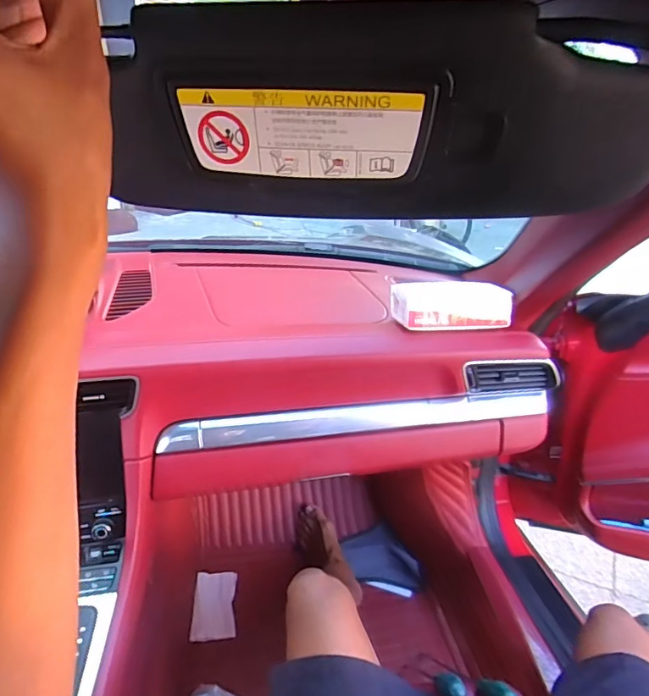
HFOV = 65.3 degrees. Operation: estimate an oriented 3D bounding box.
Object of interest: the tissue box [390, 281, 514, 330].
[{"bbox_3d":[0.174,-0.062,0.705,0.155,0.048,0.085,-2,22,0],"label":"tissue box"}]

